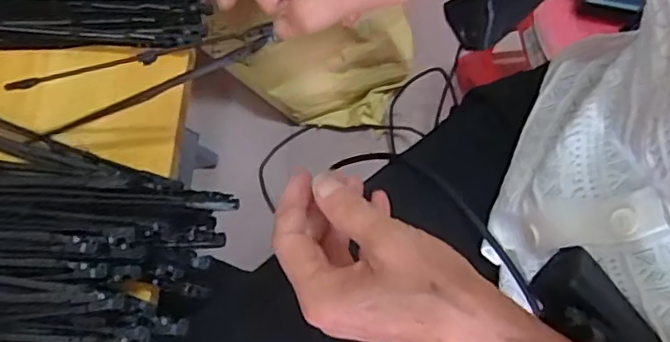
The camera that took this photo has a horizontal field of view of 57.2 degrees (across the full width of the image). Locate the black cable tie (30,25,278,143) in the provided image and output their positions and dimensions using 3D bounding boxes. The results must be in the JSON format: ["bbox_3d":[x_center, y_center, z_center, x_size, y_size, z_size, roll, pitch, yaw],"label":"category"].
[{"bbox_3d":[-0.107,-0.043,0.346,0.174,0.011,0.007,-18,65,20],"label":"black cable tie"}]

